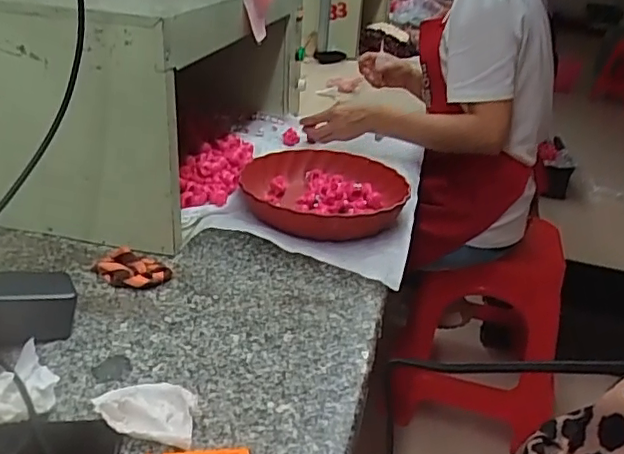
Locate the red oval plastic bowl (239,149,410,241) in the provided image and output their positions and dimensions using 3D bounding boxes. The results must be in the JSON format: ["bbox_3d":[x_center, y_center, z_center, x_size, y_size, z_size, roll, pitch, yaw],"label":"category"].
[{"bbox_3d":[0.017,-0.047,0.895,0.237,0.059,0.251,-1,28,-12],"label":"red oval plastic bowl"}]

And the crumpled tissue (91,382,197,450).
[{"bbox_3d":[-0.142,0.154,0.502,0.091,0.025,0.066,6,28,3],"label":"crumpled tissue"}]

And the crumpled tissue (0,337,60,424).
[{"bbox_3d":[-0.263,0.138,0.505,0.077,0.041,0.104,-12,32,-29],"label":"crumpled tissue"}]

